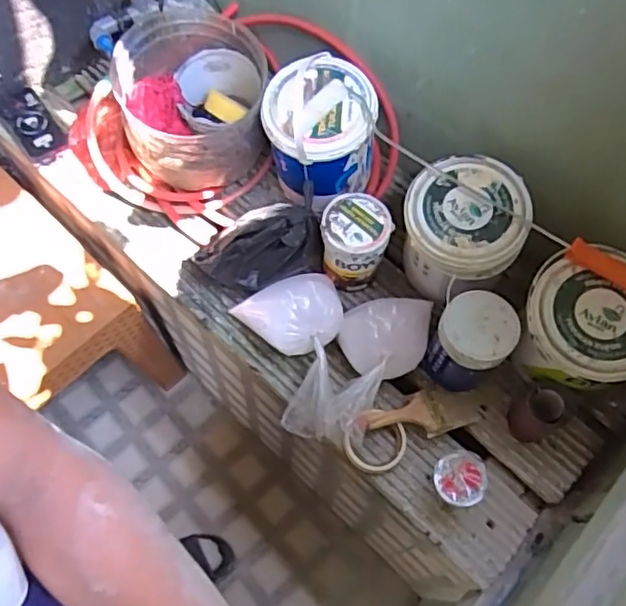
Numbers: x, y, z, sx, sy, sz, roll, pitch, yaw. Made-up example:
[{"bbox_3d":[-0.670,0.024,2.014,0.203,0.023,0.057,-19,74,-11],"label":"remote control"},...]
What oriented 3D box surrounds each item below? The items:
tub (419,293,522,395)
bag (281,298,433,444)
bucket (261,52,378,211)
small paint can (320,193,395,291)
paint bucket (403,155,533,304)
[{"bbox_3d":[0.232,0.062,0.925,0.103,0.155,0.104,38,69,13],"label":"tub"},{"bbox_3d":[0.077,0.089,0.948,0.137,0.101,0.287,34,68,12],"label":"bag"},{"bbox_3d":[0.011,-0.282,1.031,0.170,0.193,0.163,1,65,-3],"label":"bucket"},{"bbox_3d":[0.064,-0.095,1.009,0.104,0.147,0.101,0,65,-3],"label":"small paint can"},{"bbox_3d":[0.225,-0.108,0.958,0.175,0.176,0.161,1,65,-3],"label":"paint bucket"}]

